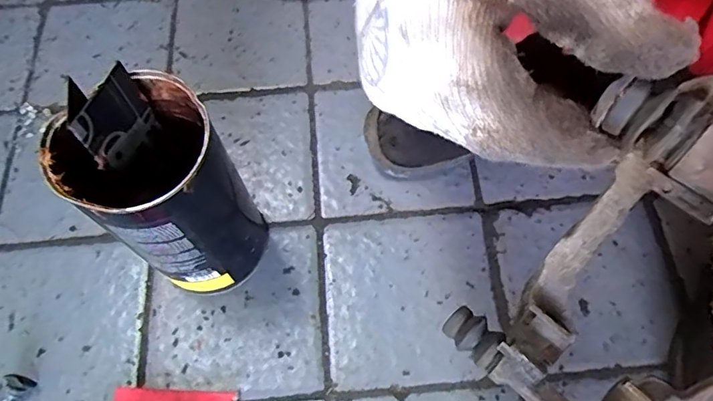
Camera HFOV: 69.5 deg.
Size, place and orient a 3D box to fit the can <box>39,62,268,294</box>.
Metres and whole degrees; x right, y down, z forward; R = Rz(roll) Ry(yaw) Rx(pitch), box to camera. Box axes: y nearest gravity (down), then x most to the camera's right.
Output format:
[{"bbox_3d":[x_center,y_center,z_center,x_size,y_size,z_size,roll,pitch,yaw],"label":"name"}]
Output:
[{"bbox_3d":[-0.135,0.000,0.382,0.096,0.203,0.091,-1,64,2],"label":"can"}]

